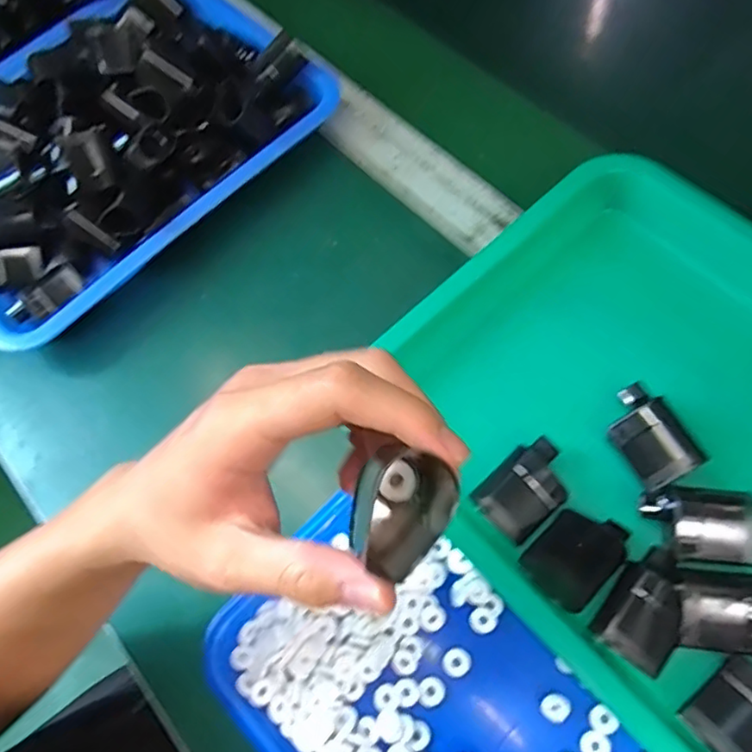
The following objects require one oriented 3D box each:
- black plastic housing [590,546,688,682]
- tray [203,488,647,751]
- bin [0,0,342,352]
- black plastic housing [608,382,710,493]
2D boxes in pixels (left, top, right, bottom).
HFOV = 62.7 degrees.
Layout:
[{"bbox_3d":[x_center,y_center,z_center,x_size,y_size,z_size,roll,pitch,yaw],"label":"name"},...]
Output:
[{"bbox_3d":[0.137,0.117,0.310,0.037,0.020,0.054,34,76,20],"label":"black plastic housing"},{"bbox_3d":[0.032,0.184,0.323,0.145,0.024,0.243,-41,68,-15],"label":"tray"},{"bbox_3d":[-0.221,-0.196,0.501,0.335,0.067,0.262,-43,68,-10],"label":"bin"},{"bbox_3d":[0.152,0.033,0.342,0.039,0.024,0.055,-27,66,-3],"label":"black plastic housing"}]

